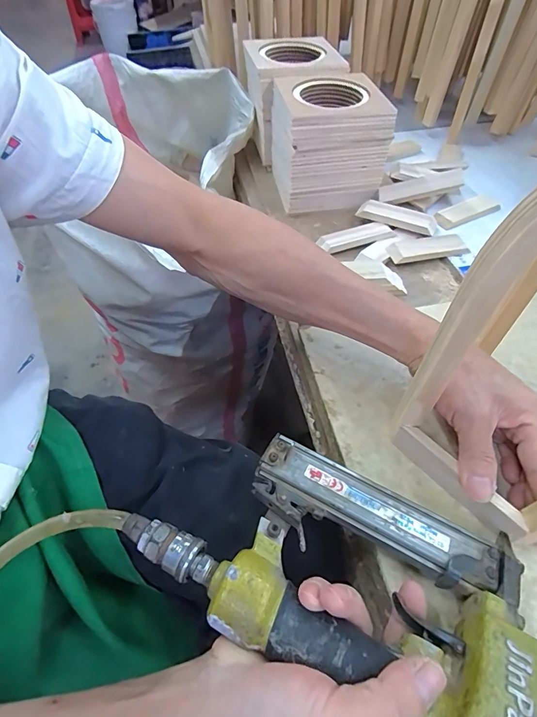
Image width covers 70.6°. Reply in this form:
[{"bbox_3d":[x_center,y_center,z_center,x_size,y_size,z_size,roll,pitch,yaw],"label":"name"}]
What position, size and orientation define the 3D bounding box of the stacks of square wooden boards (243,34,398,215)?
[{"bbox_3d":[0.054,-0.339,0.539,0.129,0.127,0.263,-14,54,-8],"label":"stacks of square wooden boards"}]

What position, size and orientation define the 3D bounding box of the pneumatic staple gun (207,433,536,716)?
[{"bbox_3d":[0.058,0.131,0.214,0.185,0.041,0.133,27,58,20],"label":"pneumatic staple gun"}]

